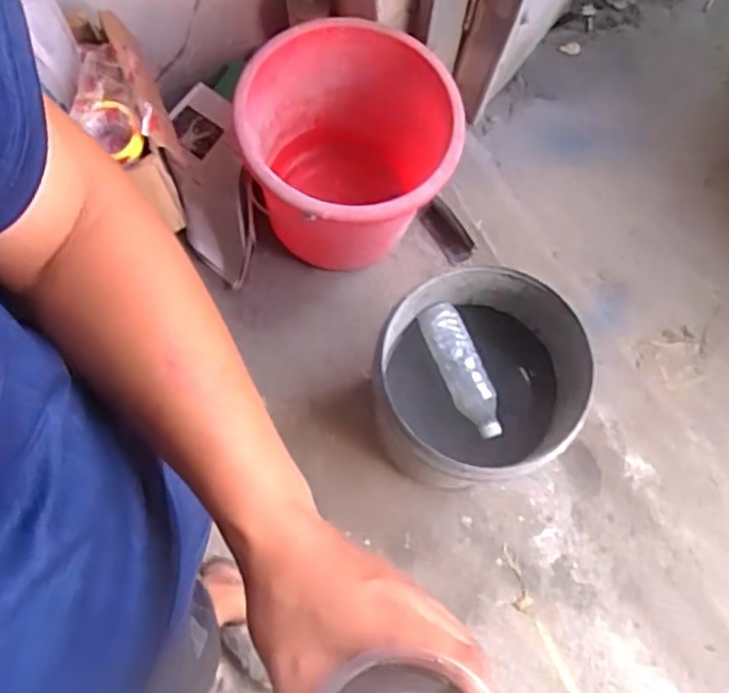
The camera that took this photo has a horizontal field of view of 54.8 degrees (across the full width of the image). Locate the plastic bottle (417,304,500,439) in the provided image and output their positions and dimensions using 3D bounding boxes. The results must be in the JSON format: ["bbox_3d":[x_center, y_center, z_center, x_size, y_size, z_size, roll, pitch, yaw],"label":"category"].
[{"bbox_3d":[0.158,0.039,1.114,0.062,0.058,0.214,-25,76,-9],"label":"plastic bottle"}]

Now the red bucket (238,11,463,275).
[{"bbox_3d":[-0.025,-0.323,1.278,0.347,0.360,0.348,0,73,-2],"label":"red bucket"}]

